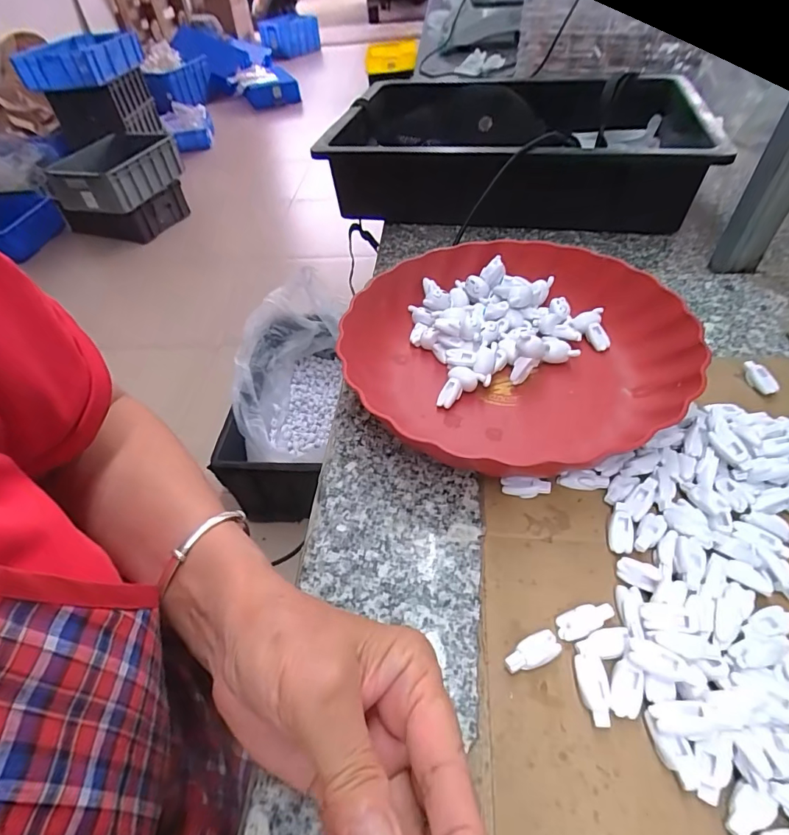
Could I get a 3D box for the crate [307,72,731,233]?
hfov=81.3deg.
[{"bbox_3d":[0.153,-0.375,0.633,0.456,0.092,0.355,12,48,12],"label":"crate"}]

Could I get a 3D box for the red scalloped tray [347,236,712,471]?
[{"bbox_3d":[0.089,-0.061,0.358,0.237,0.049,0.207,6,48,10],"label":"red scalloped tray"}]

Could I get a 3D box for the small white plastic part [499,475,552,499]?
[{"bbox_3d":[0.081,0.043,0.285,0.029,0.012,0.008,0,46,23],"label":"small white plastic part"}]

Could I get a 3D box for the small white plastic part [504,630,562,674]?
[{"bbox_3d":[0.067,0.115,0.225,0.029,0.008,0.012,-22,50,-15],"label":"small white plastic part"}]

